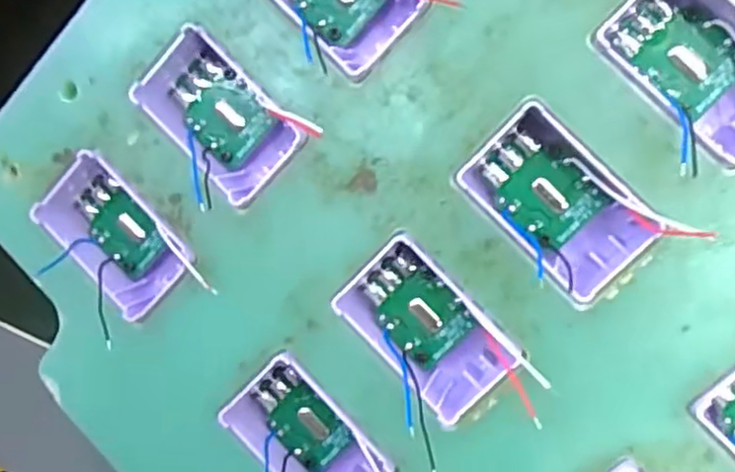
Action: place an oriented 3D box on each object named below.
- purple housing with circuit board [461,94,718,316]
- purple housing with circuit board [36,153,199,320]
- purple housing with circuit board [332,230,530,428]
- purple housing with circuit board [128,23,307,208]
[{"bbox_3d":[0.034,-0.005,0.115,0.033,0.011,0.021,44,103,6],"label":"purple housing with circuit board"},{"bbox_3d":[-0.050,-0.001,0.132,0.034,0.014,0.020,45,103,6],"label":"purple housing with circuit board"},{"bbox_3d":[0.011,0.017,0.122,0.032,0.012,0.018,45,103,6],"label":"purple housing with circuit board"},{"bbox_3d":[-0.028,-0.023,0.127,0.034,0.012,0.019,44,103,6],"label":"purple housing with circuit board"}]

